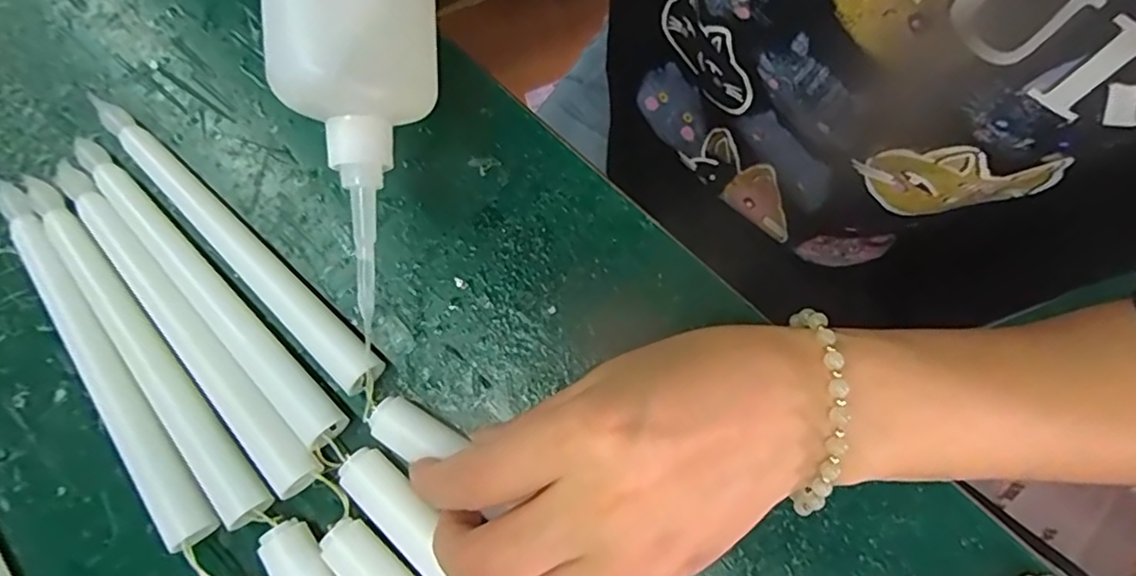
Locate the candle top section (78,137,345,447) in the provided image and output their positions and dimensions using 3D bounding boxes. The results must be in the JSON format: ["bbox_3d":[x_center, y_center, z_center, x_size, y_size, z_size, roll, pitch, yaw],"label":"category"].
[{"bbox_3d":[-0.146,0.001,0.243,0.164,0.014,0.019,43,81,11],"label":"candle top section"}]

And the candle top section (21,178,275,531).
[{"bbox_3d":[-0.167,0.021,0.235,0.018,0.013,0.169,-41,79,-8],"label":"candle top section"}]

